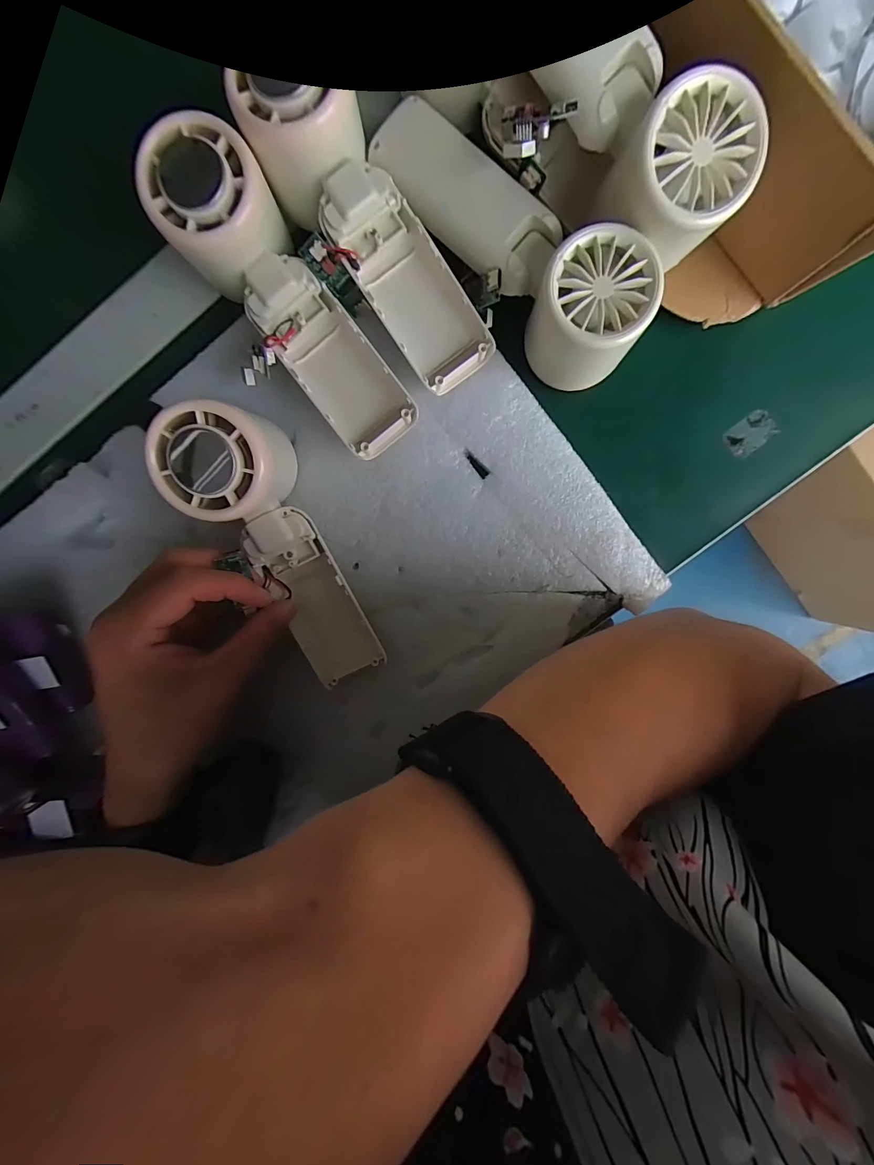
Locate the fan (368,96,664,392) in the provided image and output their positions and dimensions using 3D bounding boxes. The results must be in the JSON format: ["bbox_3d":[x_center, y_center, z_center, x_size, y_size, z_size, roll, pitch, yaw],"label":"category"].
[{"bbox_3d":[0.039,-0.176,0.205,0.052,0.046,0.165,-43,95,4],"label":"fan"}]

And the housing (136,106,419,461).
[{"bbox_3d":[-0.079,-0.140,0.210,0.061,0.040,0.166,-35,95,3],"label":"housing"}]

